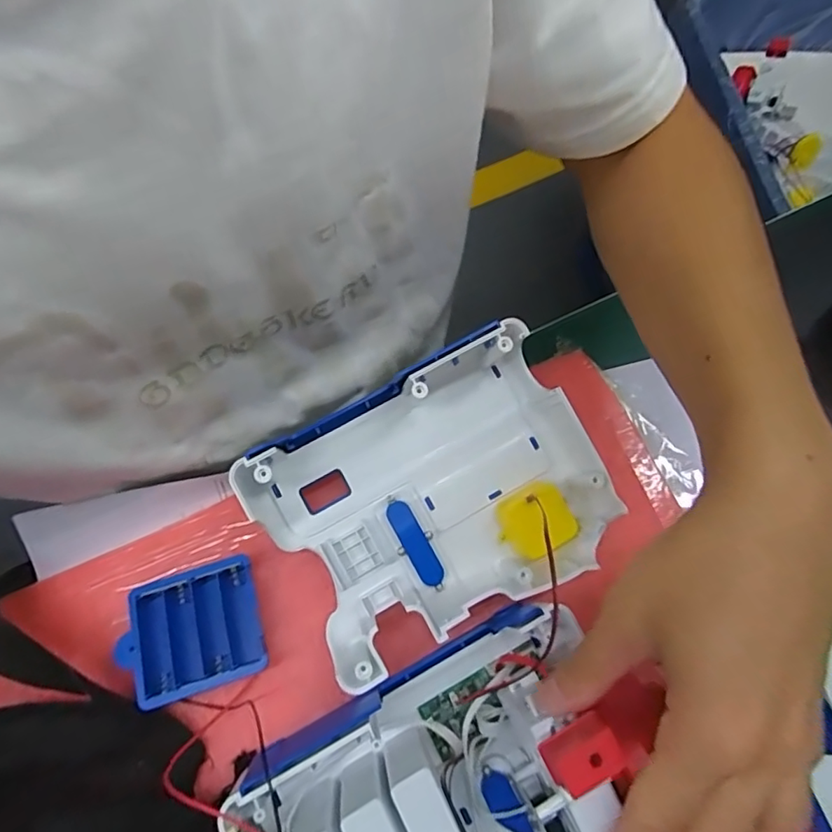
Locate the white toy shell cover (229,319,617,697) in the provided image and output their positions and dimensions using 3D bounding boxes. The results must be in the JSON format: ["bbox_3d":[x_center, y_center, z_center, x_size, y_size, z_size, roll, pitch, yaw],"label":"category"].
[{"bbox_3d":[0.009,0.045,0.311,0.194,0.069,0.142,-23,71,-10],"label":"white toy shell cover"}]

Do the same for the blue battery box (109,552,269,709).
[{"bbox_3d":[-0.125,0.120,0.305,0.073,0.019,0.065,-17,70,-8],"label":"blue battery box"}]

